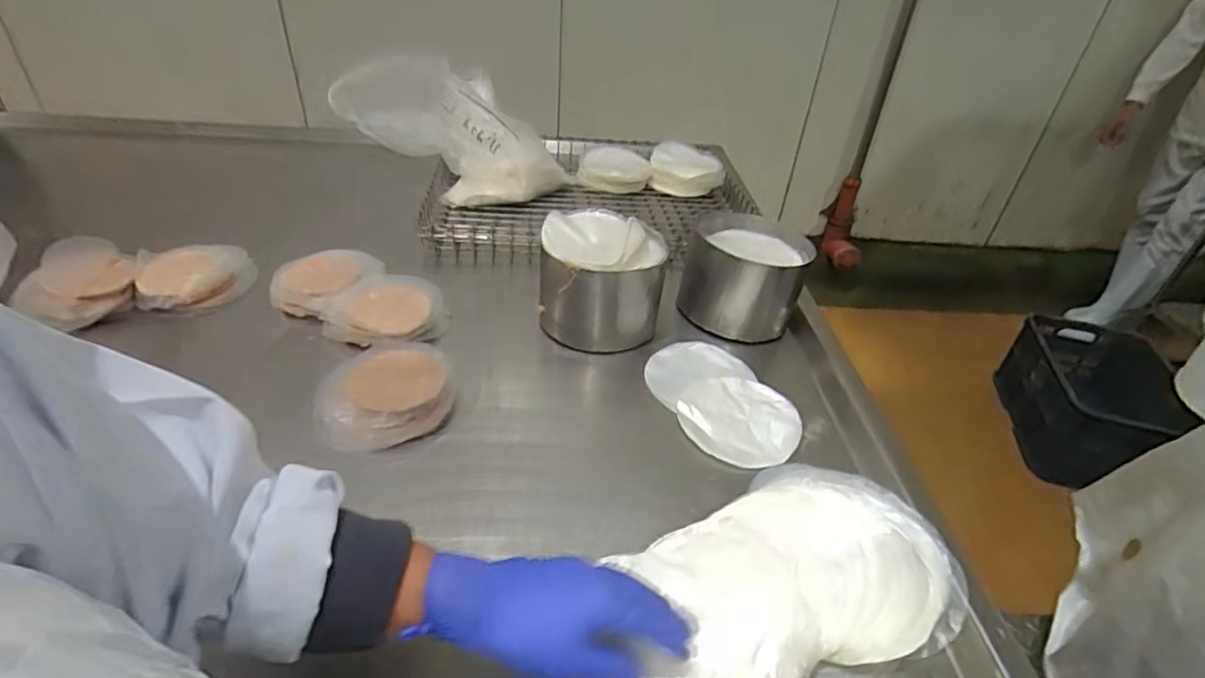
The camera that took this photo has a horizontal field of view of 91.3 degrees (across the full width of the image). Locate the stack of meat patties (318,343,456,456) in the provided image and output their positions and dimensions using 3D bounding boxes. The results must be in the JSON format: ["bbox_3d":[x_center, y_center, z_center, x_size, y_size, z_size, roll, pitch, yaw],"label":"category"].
[{"bbox_3d":[-0.213,0.052,0.585,0.125,0.028,0.128,-8,38,-14],"label":"stack of meat patties"}]

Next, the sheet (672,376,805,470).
[{"bbox_3d":[0.144,0.081,0.610,0.117,0.007,0.121,2,37,-1],"label":"sheet"}]

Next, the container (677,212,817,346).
[{"bbox_3d":[0.181,-0.081,0.765,0.145,0.100,0.152,14,38,14],"label":"container"}]

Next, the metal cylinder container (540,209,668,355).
[{"bbox_3d":[-0.001,-0.075,0.702,0.137,0.123,0.137,1,37,-2],"label":"metal cylinder container"}]

